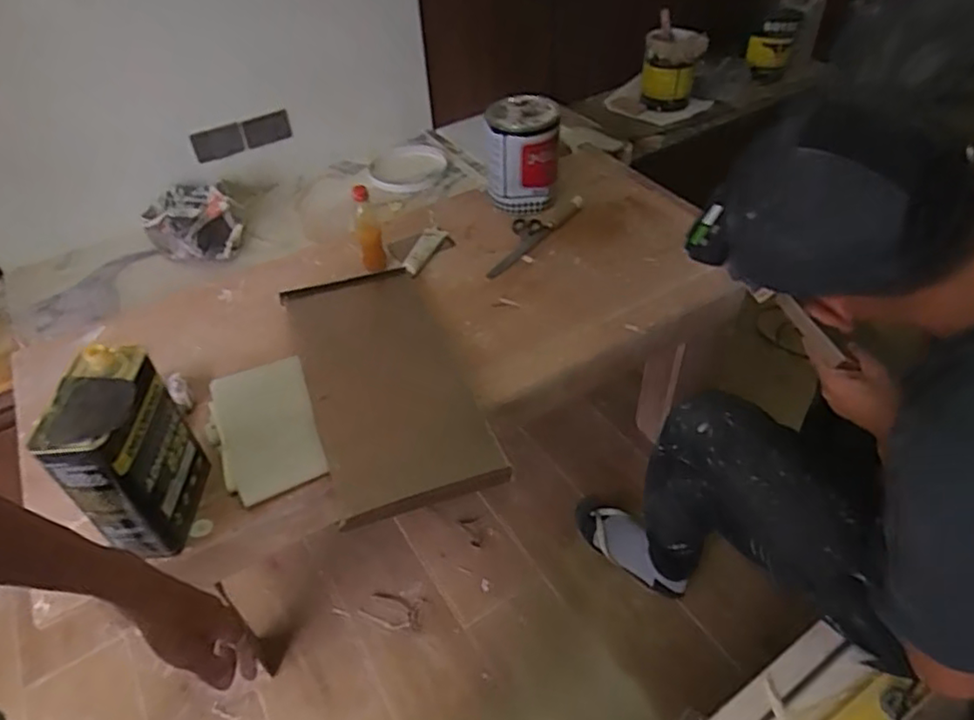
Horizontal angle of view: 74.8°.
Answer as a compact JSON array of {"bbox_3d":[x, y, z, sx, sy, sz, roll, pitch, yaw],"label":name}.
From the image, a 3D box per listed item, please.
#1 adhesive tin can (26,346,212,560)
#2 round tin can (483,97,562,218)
[{"bbox_3d":[-0.463,0.120,0.841,0.090,0.236,0.163,-7,45,-2],"label":"adhesive tin can"},{"bbox_3d":[0.080,-0.451,1.418,0.159,0.202,0.180,-2,45,3],"label":"round tin can"}]

